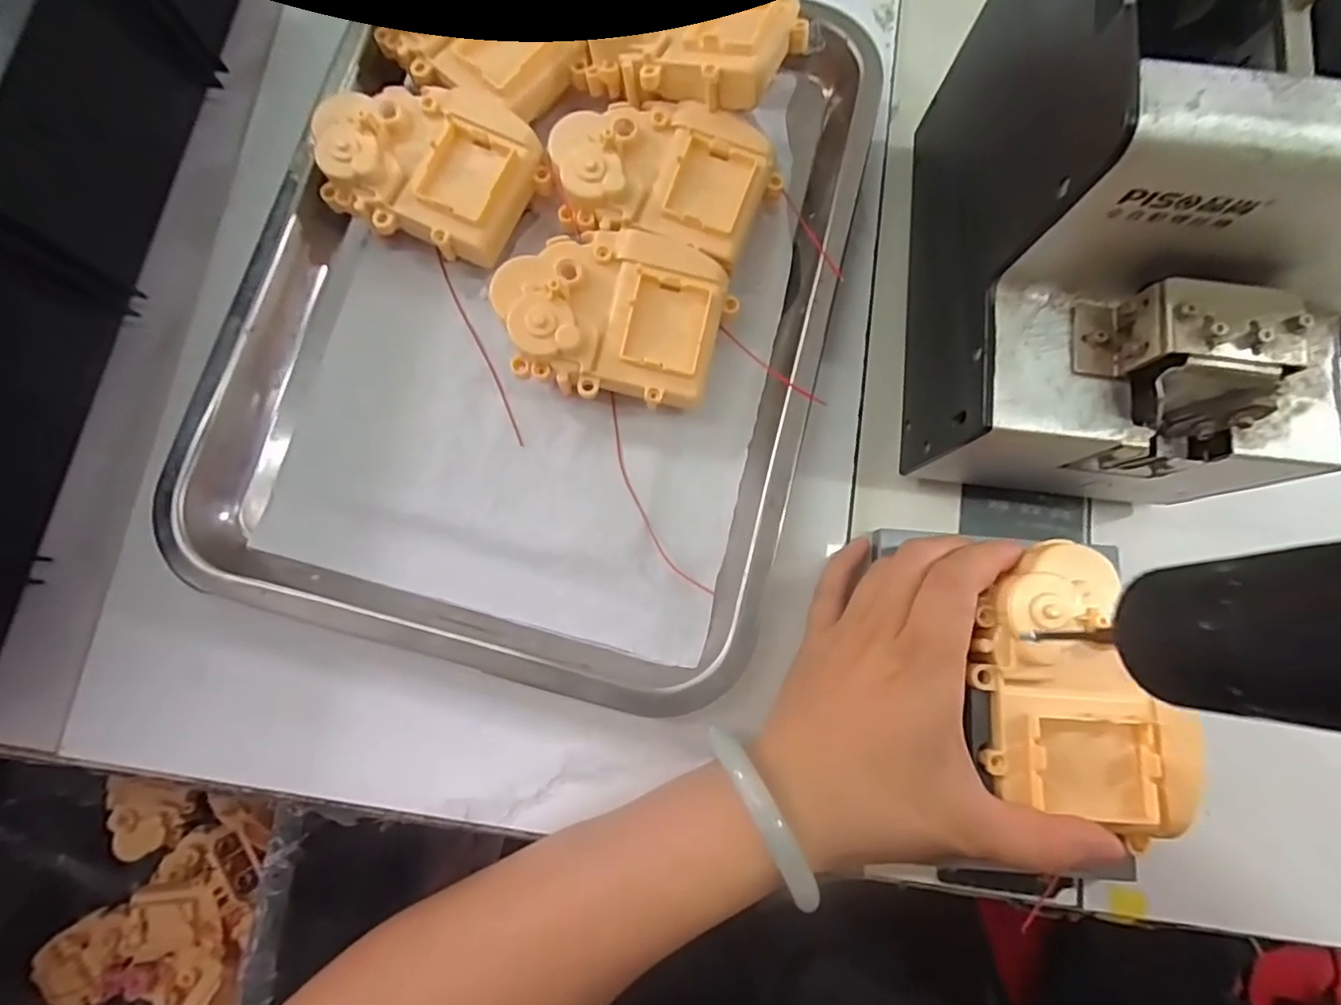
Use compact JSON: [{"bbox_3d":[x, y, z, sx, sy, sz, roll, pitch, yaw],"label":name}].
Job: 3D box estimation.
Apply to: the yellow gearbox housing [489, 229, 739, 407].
[{"bbox_3d":[-0.025,-0.082,0.264,0.094,0.037,0.072,10,80,1],"label":"yellow gearbox housing"}]

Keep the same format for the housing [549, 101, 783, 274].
[{"bbox_3d":[-0.004,-0.149,0.273,0.095,0.031,0.069,19,80,3],"label":"housing"}]

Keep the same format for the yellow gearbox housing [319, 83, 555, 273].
[{"bbox_3d":[-0.110,-0.154,0.278,0.095,0.039,0.075,30,81,4],"label":"yellow gearbox housing"}]

